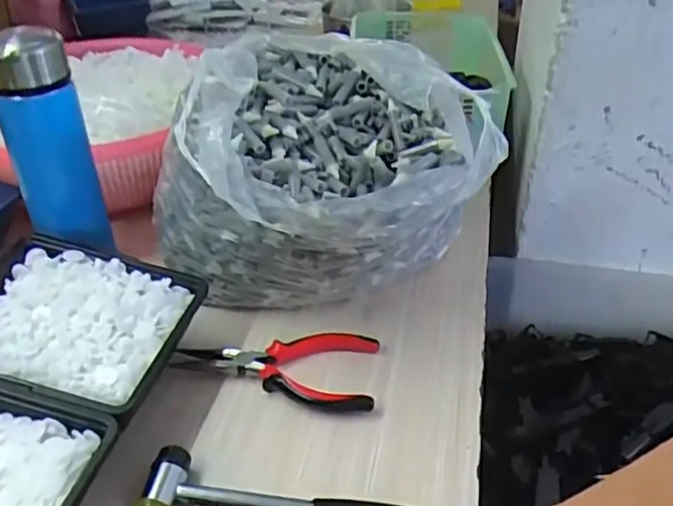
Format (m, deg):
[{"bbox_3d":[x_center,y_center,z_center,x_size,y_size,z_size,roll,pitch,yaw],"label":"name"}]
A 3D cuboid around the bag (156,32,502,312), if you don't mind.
[{"bbox_3d":[-0.017,-0.054,0.556,0.241,0.187,0.229,30,45,35],"label":"bag"}]

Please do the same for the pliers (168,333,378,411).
[{"bbox_3d":[-0.046,0.085,0.513,0.154,0.017,0.075,6,36,9],"label":"pliers"}]

